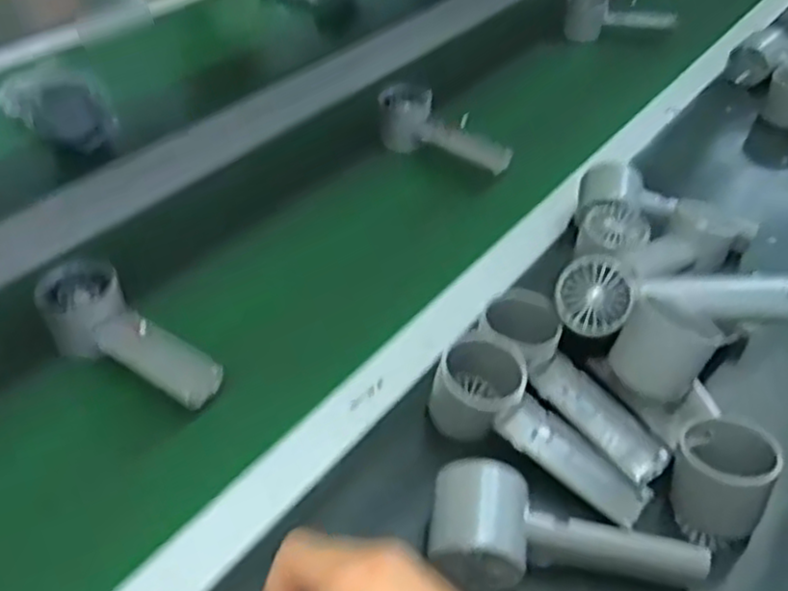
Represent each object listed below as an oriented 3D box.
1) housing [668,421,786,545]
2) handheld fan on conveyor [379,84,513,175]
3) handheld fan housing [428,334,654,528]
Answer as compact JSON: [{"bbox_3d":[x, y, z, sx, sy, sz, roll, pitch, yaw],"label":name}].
[{"bbox_3d":[0.206,0.114,0.468,0.058,0.062,0.054,1,42,-1],"label":"housing"},{"bbox_3d":[0.051,-0.169,0.794,0.146,0.063,0.055,32,51,29],"label":"handheld fan on conveyor"},{"bbox_3d":[0.094,0.095,0.496,0.159,0.050,0.058,39,53,18],"label":"handheld fan housing"}]

